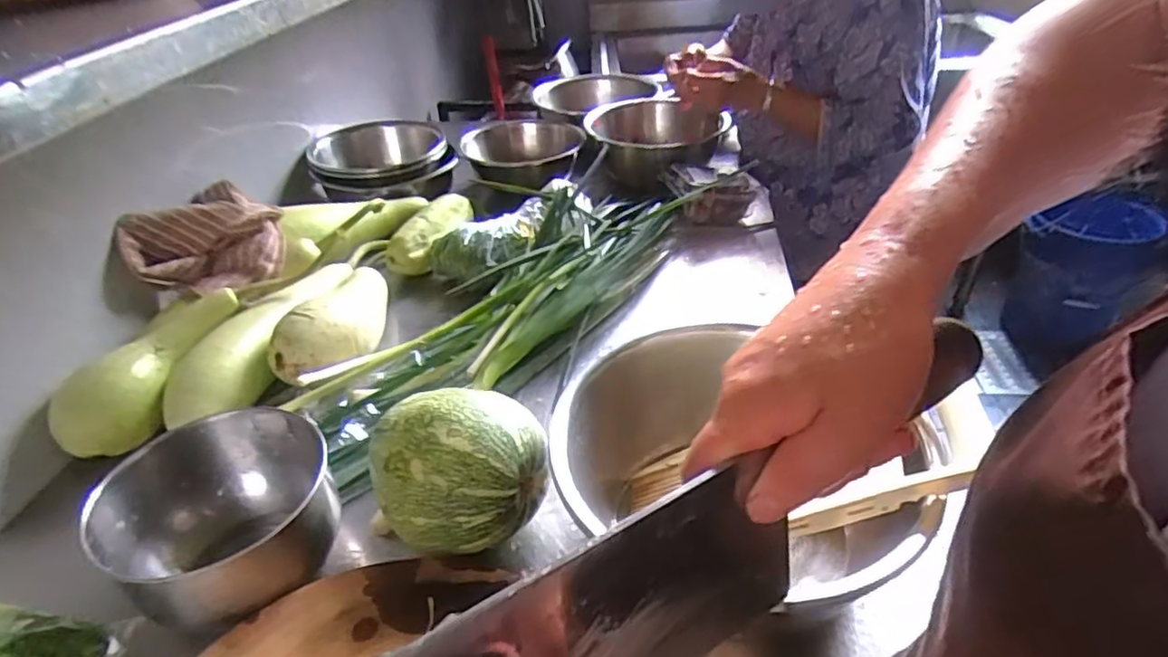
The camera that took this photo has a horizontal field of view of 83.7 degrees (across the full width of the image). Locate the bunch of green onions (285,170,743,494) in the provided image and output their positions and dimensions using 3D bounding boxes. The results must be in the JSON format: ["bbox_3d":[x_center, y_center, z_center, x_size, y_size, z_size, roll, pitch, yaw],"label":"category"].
[{"bbox_3d":[-0.049,-0.052,0.796,0.137,0.071,0.644,21,42,30],"label":"bunch of green onions"}]

